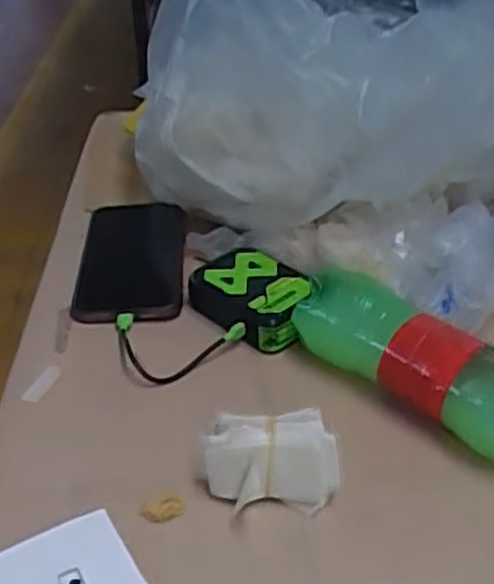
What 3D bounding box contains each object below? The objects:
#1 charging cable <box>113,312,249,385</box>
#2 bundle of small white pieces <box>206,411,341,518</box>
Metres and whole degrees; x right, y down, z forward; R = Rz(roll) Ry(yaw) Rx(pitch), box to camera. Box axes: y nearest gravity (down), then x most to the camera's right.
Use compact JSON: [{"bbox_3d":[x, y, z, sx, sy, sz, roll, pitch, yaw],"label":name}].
[{"bbox_3d":[-0.054,0.038,0.517,0.093,0.019,0.055,8,33,13],"label":"charging cable"},{"bbox_3d":[0.013,0.089,0.407,0.068,0.039,0.034,1,32,2],"label":"bundle of small white pieces"}]

